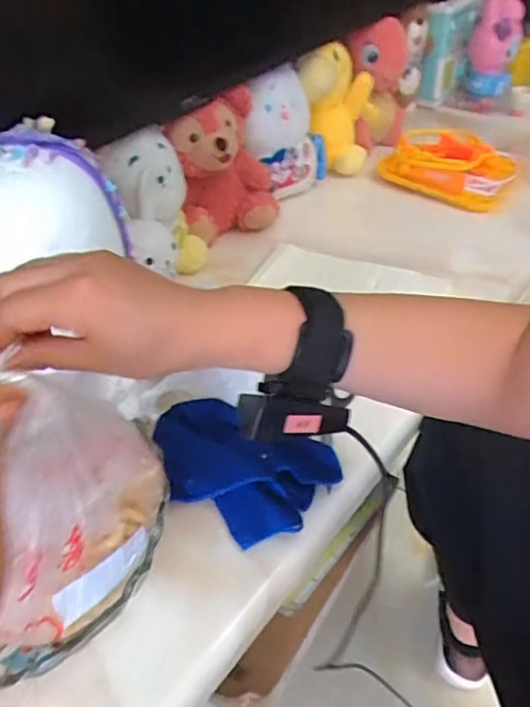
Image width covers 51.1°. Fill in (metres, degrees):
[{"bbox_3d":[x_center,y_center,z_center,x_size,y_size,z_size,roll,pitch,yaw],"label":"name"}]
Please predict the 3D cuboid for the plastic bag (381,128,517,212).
[{"bbox_3d":[0.309,-0.308,0.928,0.196,0.073,0.153,28,52,30],"label":"plastic bag"}]

